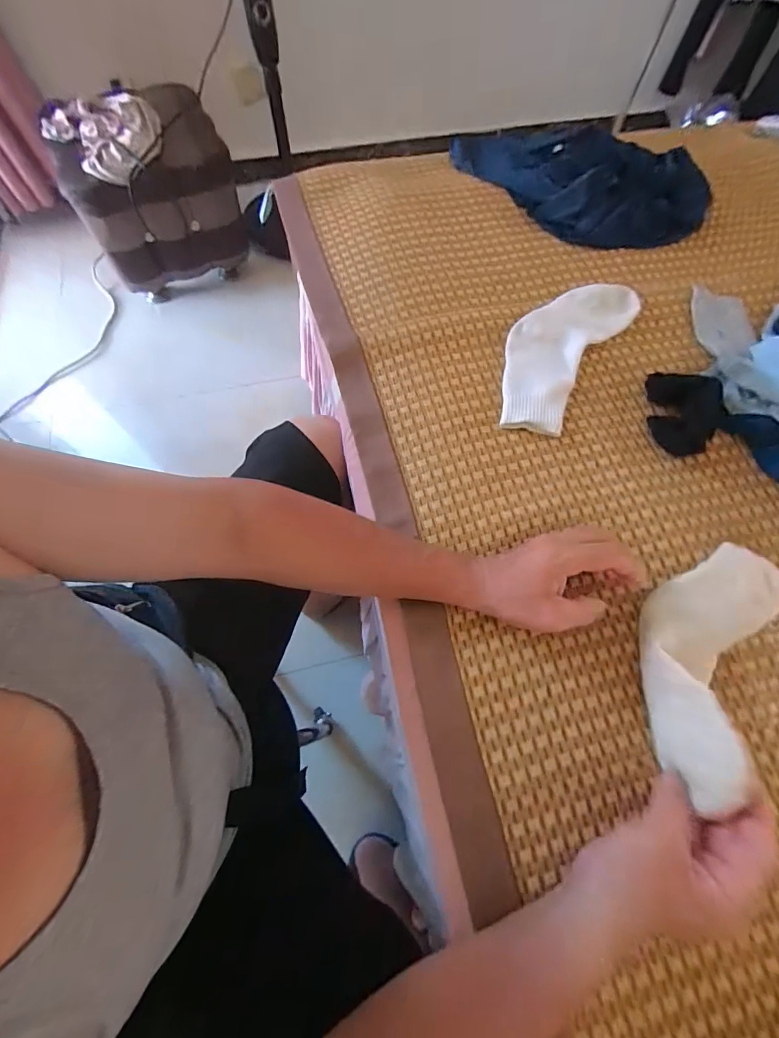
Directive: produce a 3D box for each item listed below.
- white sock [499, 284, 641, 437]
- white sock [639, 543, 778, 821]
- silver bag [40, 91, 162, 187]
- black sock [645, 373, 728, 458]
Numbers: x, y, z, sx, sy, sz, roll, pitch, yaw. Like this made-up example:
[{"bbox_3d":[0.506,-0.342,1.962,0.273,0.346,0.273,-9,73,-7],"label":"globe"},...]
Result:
[{"bbox_3d":[0.213,-0.218,0.546,0.114,0.023,0.260,33,72,12],"label":"white sock"},{"bbox_3d":[0.275,0.119,0.375,0.092,0.044,0.238,29,62,11],"label":"white sock"},{"bbox_3d":[-0.694,-0.963,1.064,0.246,0.075,0.241,42,73,15],"label":"silver bag"},{"bbox_3d":[0.352,-0.127,0.506,0.075,0.027,0.109,6,69,2],"label":"black sock"}]

